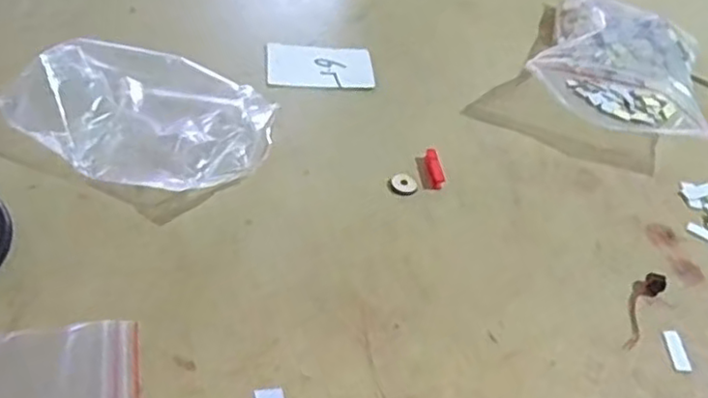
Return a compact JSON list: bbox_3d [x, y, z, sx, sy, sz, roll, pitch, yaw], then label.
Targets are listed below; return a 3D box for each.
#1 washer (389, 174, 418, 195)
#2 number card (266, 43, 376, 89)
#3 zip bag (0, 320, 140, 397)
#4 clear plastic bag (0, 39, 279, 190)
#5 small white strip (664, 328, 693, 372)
[{"bbox_3d":[0.037,-0.011,0.499,0.020,0.004,0.020,5,45,-5],"label":"washer"},{"bbox_3d":[-0.030,-0.118,0.596,0.093,0.004,0.059,1,48,-9],"label":"number card"},{"bbox_3d":[-0.157,0.094,0.353,0.083,0.004,0.061,-3,47,-17],"label":"zip bag"},{"bbox_3d":[-0.148,-0.063,0.479,0.167,0.052,0.113,18,46,6],"label":"clear plastic bag"},{"bbox_3d":[0.207,0.097,0.430,0.010,0.005,0.030,5,45,-6],"label":"small white strip"}]

